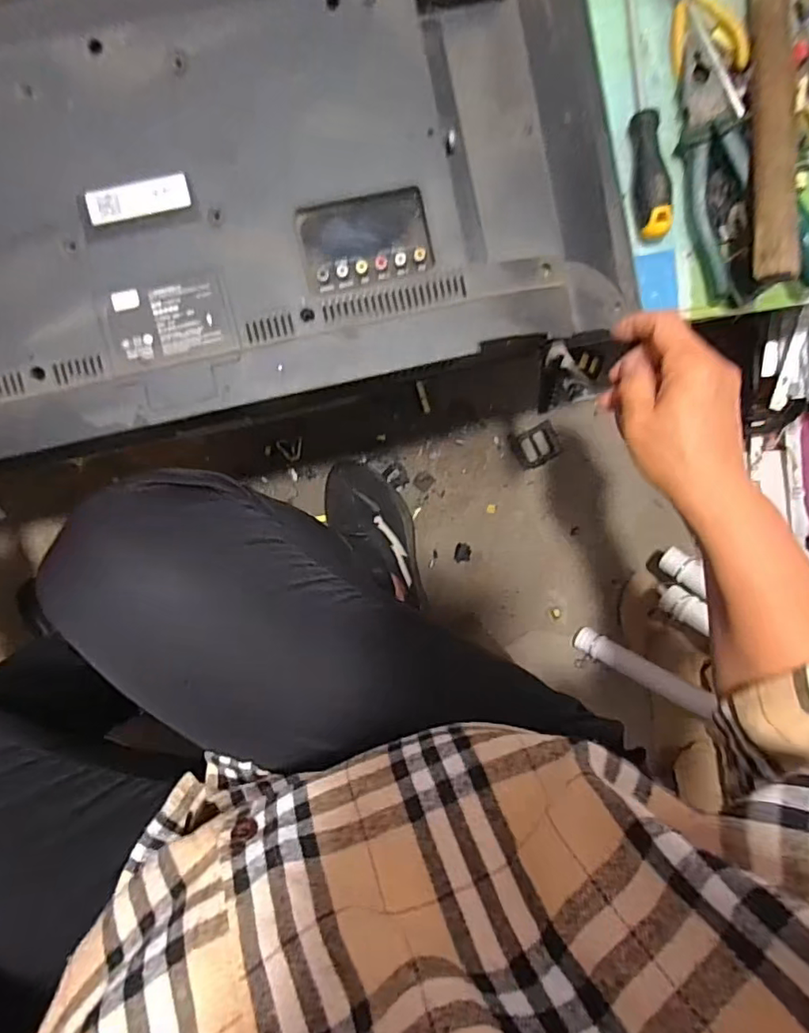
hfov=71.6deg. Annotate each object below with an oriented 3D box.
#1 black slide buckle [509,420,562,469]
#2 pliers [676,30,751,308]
[{"bbox_3d":[0.184,-0.097,0.780,0.061,0.015,0.053,-26,96,-2],"label":"black slide buckle"},{"bbox_3d":[0.256,-0.283,0.463,0.050,0.033,0.199,-4,95,-4],"label":"pliers"}]

